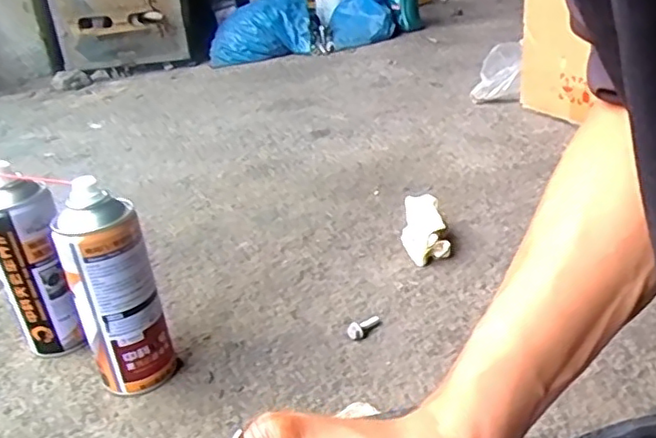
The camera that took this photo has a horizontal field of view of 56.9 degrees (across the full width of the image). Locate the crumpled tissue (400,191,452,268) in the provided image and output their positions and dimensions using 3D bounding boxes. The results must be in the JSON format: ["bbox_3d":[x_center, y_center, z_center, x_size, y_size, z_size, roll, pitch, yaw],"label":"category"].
[{"bbox_3d":[0.109,0.009,0.686,0.049,0.052,0.083,-6,26,2],"label":"crumpled tissue"}]

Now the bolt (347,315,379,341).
[{"bbox_3d":[0.033,0.101,0.572,0.017,0.013,0.038,17,22,39],"label":"bolt"}]

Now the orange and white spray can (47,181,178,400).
[{"bbox_3d":[-0.173,0.061,0.500,0.051,0.182,0.058,6,29,24],"label":"orange and white spray can"}]

